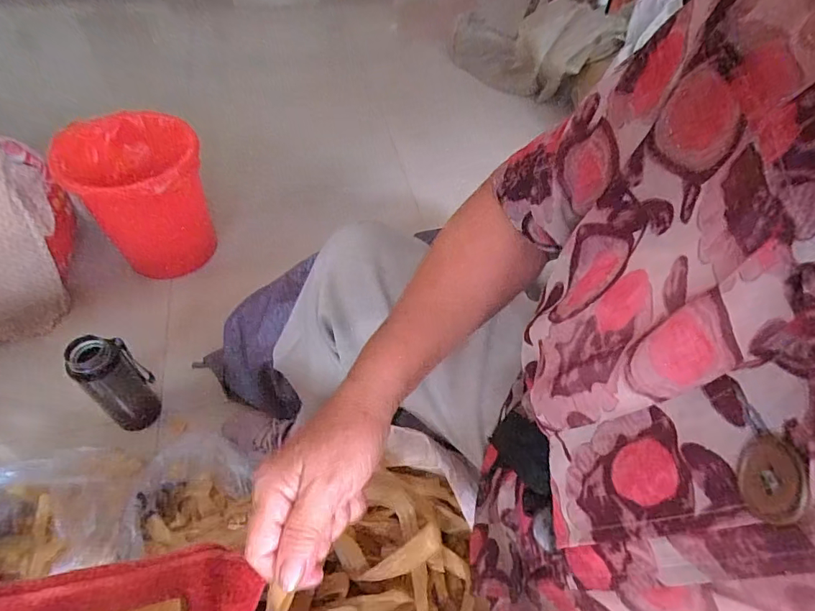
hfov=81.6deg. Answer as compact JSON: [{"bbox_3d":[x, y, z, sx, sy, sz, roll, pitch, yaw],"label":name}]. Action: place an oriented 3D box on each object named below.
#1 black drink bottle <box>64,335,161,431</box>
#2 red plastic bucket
[{"bbox_3d":[-0.450,0.129,0.747,0.070,0.207,0.061,-15,53,-14],"label":"black drink bottle"},{"bbox_3d":[-0.496,-0.202,0.939,0.203,0.264,0.234,38,59,25],"label":"red plastic bucket"}]

